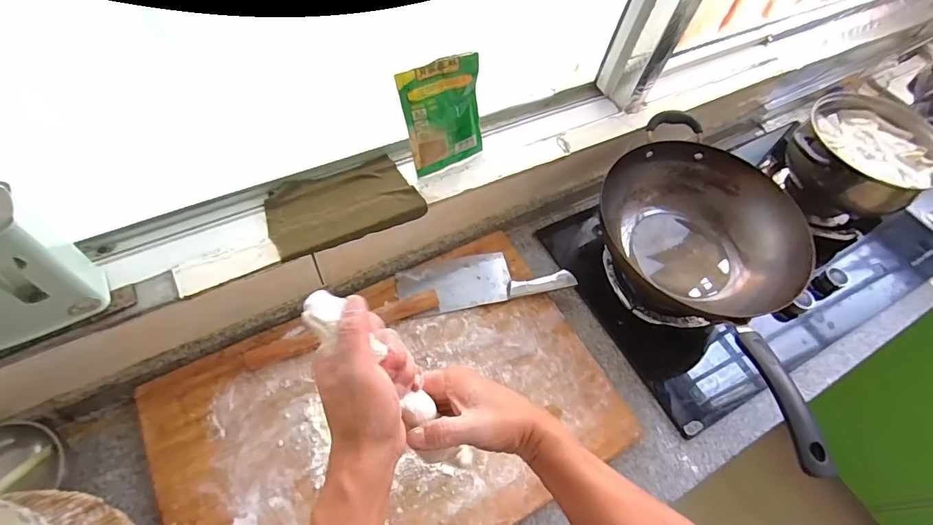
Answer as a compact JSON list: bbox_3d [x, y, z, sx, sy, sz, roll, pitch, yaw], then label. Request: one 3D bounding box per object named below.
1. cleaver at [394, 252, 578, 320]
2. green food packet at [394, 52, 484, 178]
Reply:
[{"bbox_3d":[0.029,0.022,0.741,0.274,0.025,0.092,-8,59,-10],"label":"cleaver"},{"bbox_3d":[-0.031,-0.208,0.659,0.116,0.151,0.014,-27,44,-18],"label":"green food packet"}]

